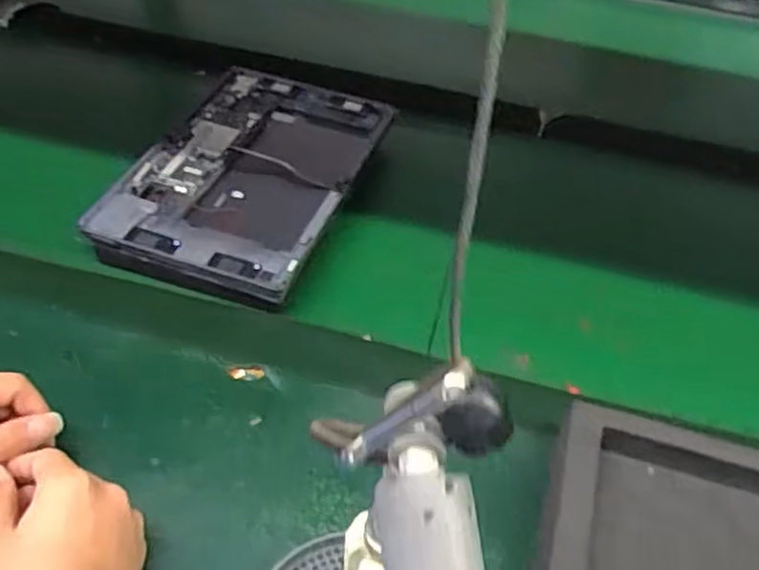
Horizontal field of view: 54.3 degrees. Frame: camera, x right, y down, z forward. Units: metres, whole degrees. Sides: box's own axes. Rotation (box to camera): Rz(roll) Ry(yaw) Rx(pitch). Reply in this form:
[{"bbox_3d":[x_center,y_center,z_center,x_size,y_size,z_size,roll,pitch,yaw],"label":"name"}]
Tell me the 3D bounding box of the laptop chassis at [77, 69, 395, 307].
[{"bbox_3d":[-0.106,-0.094,0.614,0.162,0.027,0.256,16,48,10],"label":"laptop chassis"}]

